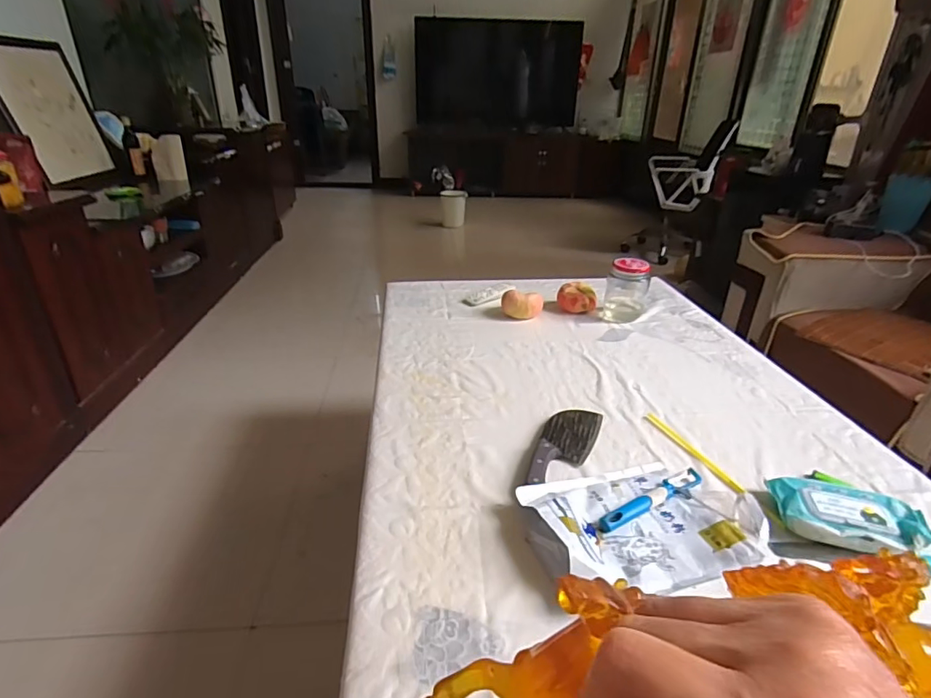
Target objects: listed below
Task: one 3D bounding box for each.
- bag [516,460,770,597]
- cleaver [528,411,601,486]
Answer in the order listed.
[{"bbox_3d":[0.216,0.204,0.624,0.272,0.043,0.179,-7,28,-17],"label":"bag"},{"bbox_3d":[0.152,0.142,0.765,0.074,0.022,0.227,13,29,21],"label":"cleaver"}]

